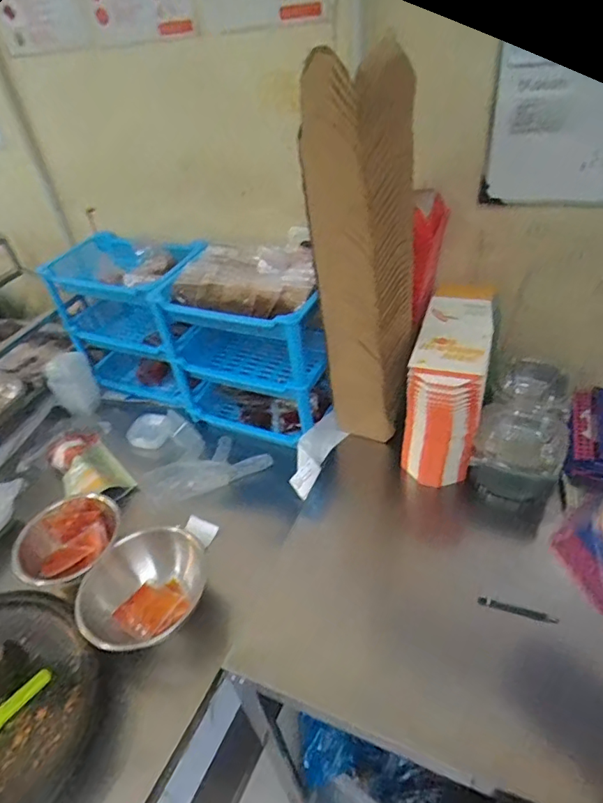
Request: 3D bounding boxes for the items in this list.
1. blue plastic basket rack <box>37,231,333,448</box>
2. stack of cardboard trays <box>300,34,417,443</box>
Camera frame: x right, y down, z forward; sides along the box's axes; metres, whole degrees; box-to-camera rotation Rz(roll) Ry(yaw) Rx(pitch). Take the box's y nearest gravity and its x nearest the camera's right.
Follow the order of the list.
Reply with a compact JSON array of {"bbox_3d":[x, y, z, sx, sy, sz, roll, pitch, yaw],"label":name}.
[{"bbox_3d":[-0.212,-0.139,1.058,0.622,0.344,0.189,15,45,25],"label":"blue plastic basket rack"},{"bbox_3d":[0.094,-0.167,0.756,0.149,0.555,0.129,-3,40,5],"label":"stack of cardboard trays"}]

